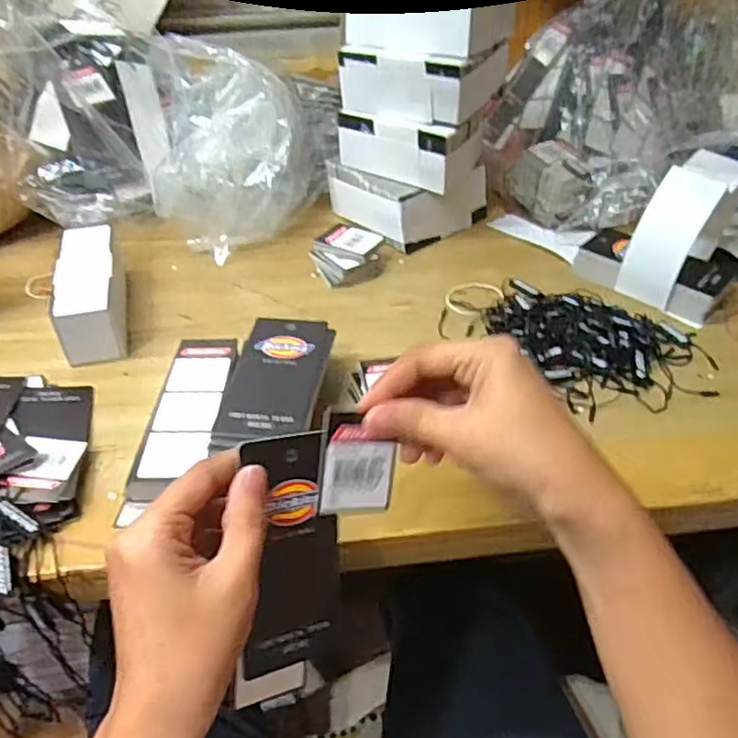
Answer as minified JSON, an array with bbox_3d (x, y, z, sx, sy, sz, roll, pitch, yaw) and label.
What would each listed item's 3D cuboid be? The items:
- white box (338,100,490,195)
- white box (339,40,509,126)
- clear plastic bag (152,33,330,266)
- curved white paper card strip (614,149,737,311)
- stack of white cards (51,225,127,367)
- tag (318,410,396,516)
[{"bbox_3d":[0.038,-0.207,0.562,0.107,0.054,0.083,23,46,25],"label":"white box"},{"bbox_3d":[0.048,-0.253,0.537,0.117,0.046,0.094,19,45,21],"label":"white box"},{"bbox_3d":[-0.111,-0.207,0.571,0.153,0.136,0.201,-7,42,-7],"label":"clear plastic bag"},{"bbox_3d":[0.244,-0.109,0.487,0.055,0.087,0.097,27,48,28],"label":"curved white paper card strip"},{"bbox_3d":[-0.206,-0.060,0.470,0.038,0.048,0.125,-12,42,-12],"label":"stack of white cards"},{"bbox_3d":[-0.005,0.044,0.295,0.037,0.050,0.004,2,11,-23],"label":"tag"}]

